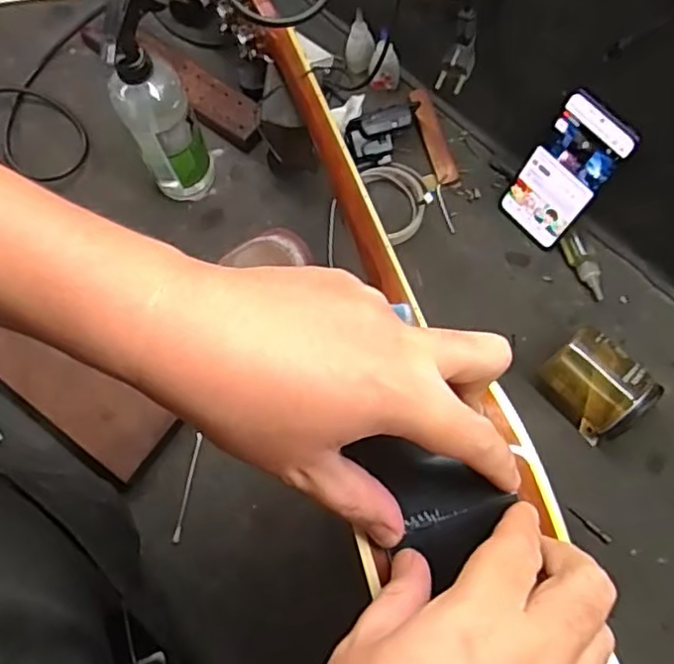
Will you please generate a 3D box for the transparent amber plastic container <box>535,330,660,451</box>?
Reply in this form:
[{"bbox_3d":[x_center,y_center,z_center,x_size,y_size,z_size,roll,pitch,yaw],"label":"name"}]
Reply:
[{"bbox_3d":[0.242,0.050,0.607,0.062,0.068,0.098,-38,76,-10],"label":"transparent amber plastic container"}]

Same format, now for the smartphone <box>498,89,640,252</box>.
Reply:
[{"bbox_3d":[0.215,-0.148,0.624,0.009,0.161,0.075,-35,76,-28],"label":"smartphone"}]

